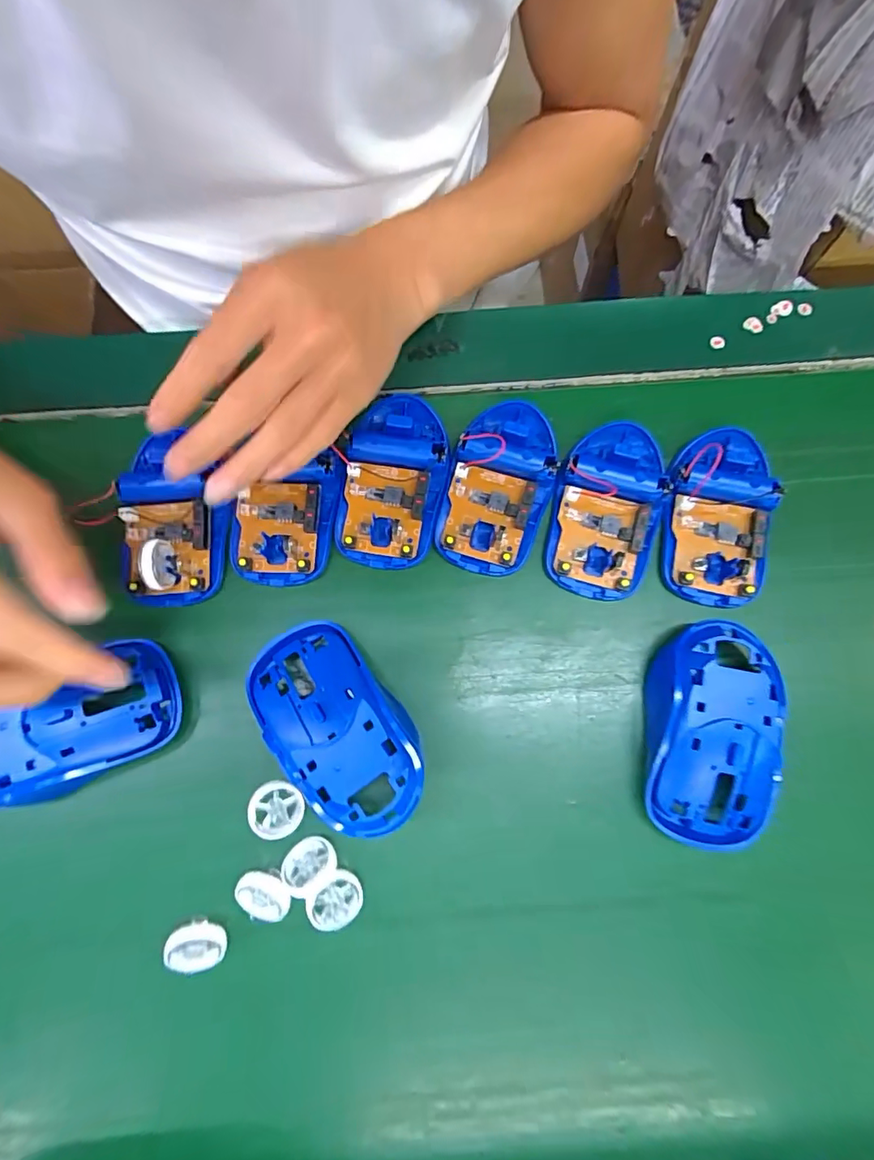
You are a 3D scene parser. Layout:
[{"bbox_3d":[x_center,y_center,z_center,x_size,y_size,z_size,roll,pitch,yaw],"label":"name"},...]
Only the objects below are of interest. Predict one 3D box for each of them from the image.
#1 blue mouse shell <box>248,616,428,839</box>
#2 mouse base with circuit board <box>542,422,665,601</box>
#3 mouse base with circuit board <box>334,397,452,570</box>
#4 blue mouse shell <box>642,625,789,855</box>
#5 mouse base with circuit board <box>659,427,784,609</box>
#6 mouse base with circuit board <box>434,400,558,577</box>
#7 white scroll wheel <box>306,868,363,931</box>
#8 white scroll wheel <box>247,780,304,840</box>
[{"bbox_3d":[-0.048,0.071,0.247,0.058,0.024,0.105,-36,80,-9],"label":"blue mouse shell"},{"bbox_3d":[0.091,-0.041,0.278,0.053,0.021,0.097,17,77,3],"label":"mouse base with circuit board"},{"bbox_3d":[-0.025,-0.058,0.280,0.057,0.014,0.099,9,77,1],"label":"mouse base with circuit board"},{"bbox_3d":[0.132,0.074,0.249,0.052,0.033,0.104,8,77,0],"label":"blue mouse shell"},{"bbox_3d":[0.151,-0.037,0.275,0.054,0.029,0.096,16,77,2],"label":"mouse base with circuit board"},{"bbox_3d":[0.034,-0.054,0.278,0.055,0.024,0.097,18,77,3],"label":"mouse base with circuit board"},{"bbox_3d":[-0.047,0.150,0.238,0.025,0.008,0.021,-38,80,-9],"label":"white scroll wheel"},{"bbox_3d":[-0.078,0.111,0.246,0.024,0.005,0.026,0,77,-1],"label":"white scroll wheel"}]

